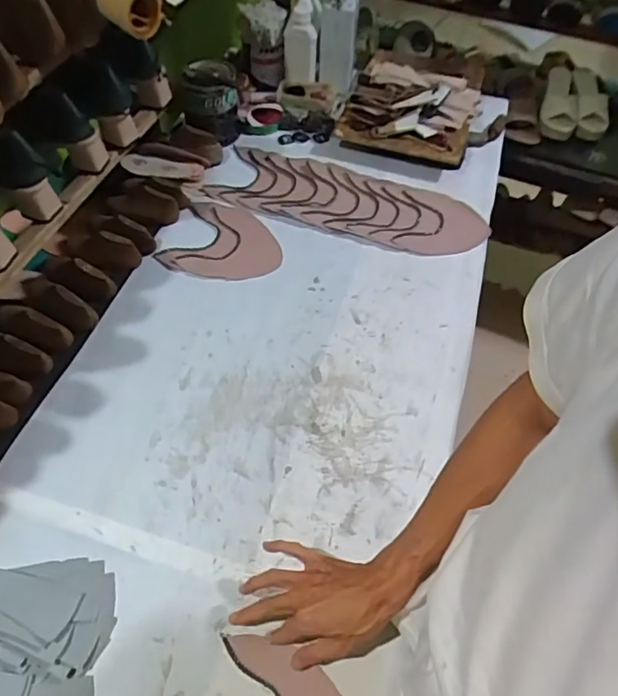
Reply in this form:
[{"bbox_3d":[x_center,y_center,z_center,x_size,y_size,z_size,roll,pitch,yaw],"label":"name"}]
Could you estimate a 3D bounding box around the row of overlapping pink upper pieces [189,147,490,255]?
[{"bbox_3d":[0.061,-0.284,0.996,0.531,0.020,0.178,14,58,6],"label":"row of overlapping pink upper pieces"}]

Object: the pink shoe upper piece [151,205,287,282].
[{"bbox_3d":[-0.147,-0.182,0.926,0.196,0.010,0.169,23,62,12],"label":"pink shoe upper piece"}]

